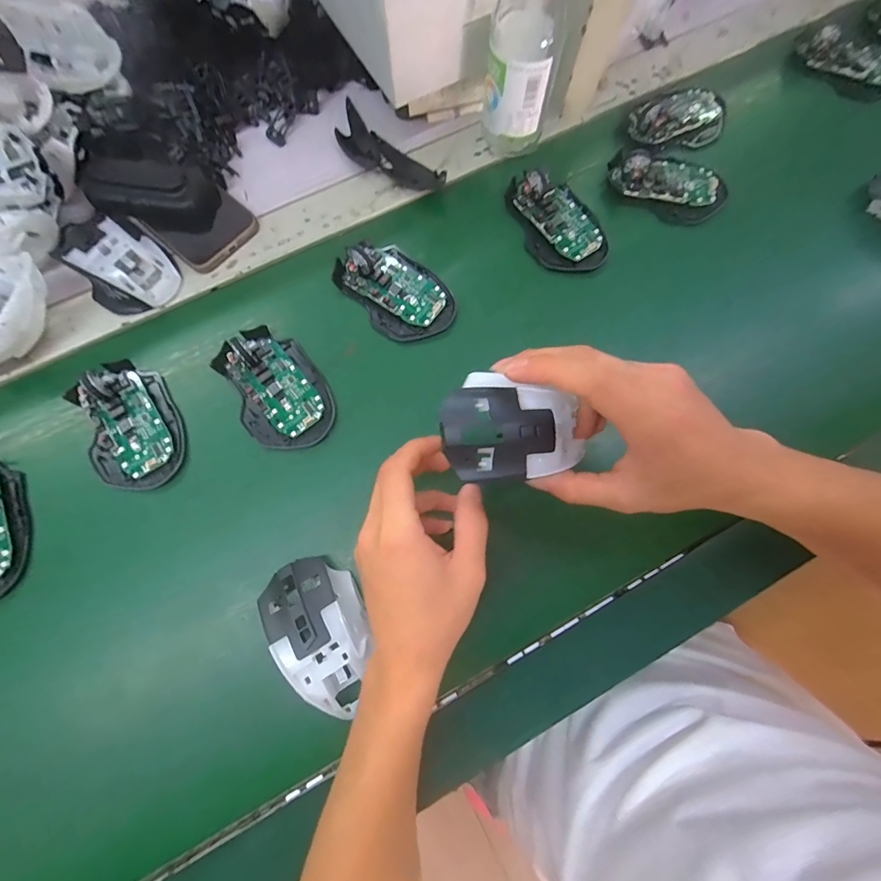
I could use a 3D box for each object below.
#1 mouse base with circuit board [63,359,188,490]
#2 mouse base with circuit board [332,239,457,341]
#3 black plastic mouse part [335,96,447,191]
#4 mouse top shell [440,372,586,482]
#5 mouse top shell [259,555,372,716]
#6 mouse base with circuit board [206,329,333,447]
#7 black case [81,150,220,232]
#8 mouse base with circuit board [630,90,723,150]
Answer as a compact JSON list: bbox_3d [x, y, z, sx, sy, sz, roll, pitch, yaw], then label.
[{"bbox_3d":[-0.259,-0.015,0.345,0.074,0.028,0.112,-31,78,-8],"label":"mouse base with circuit board"},{"bbox_3d":[-0.039,-0.139,0.379,0.074,0.029,0.106,-39,80,-9],"label":"mouse base with circuit board"},{"bbox_3d":[-0.056,-0.287,0.420,0.146,0.018,0.051,42,79,9],"label":"black plastic mouse part"},{"bbox_3d":[0.044,-0.008,0.250,0.084,0.029,0.061,-4,76,-2],"label":"mouse top shell"},{"bbox_3d":[-0.081,0.137,0.300,0.064,0.028,0.112,-32,79,-8],"label":"mouse top shell"},{"bbox_3d":[-0.139,-0.045,0.352,0.073,0.031,0.110,-38,80,-9],"label":"mouse base with circuit board"},{"bbox_3d":[-0.276,-0.240,0.402,0.109,0.033,0.065,15,77,3],"label":"black case"},{"bbox_3d":[0.245,-0.337,0.429,0.101,0.025,0.066,-6,76,-2],"label":"mouse base with circuit board"}]

